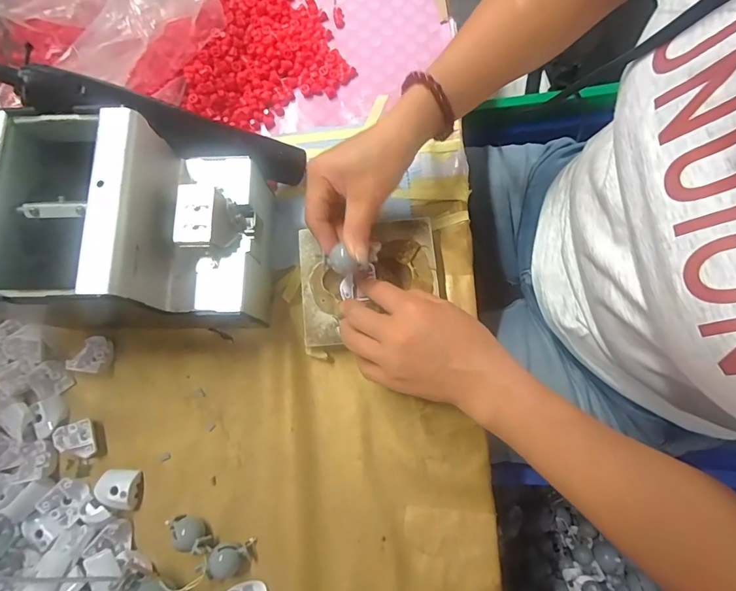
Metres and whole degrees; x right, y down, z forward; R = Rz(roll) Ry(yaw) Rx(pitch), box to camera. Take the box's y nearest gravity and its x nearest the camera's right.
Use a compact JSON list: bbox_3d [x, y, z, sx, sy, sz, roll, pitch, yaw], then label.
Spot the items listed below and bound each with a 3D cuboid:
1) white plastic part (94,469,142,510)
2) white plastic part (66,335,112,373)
[{"bbox_3d":[-0.210,0.162,0.360,0.034,0.013,0.030,2,79,3],"label":"white plastic part"},{"bbox_3d":[-0.246,0.052,0.382,0.030,0.013,0.031,0,79,1],"label":"white plastic part"}]

